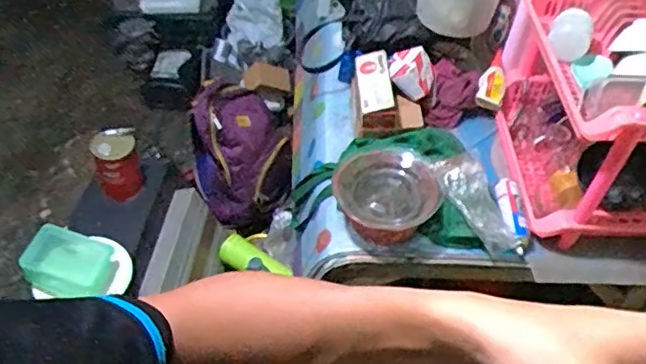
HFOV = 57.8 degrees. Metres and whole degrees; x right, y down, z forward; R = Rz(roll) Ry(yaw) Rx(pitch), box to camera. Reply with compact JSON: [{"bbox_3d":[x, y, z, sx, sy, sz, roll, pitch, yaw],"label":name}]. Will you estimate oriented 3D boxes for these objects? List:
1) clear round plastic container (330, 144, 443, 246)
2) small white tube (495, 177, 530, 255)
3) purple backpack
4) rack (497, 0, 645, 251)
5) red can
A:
[{"bbox_3d":[0.121,0.017,1.146,0.207,0.121,0.181,22,50,14],"label":"clear round plastic container"},{"bbox_3d":[0.377,0.063,1.148,0.045,0.019,0.169,-1,48,-6],"label":"small white tube"},{"bbox_3d":[-0.238,-0.070,1.735,0.271,0.343,0.304,-8,50,-12],"label":"purple backpack"},{"bbox_3d":[0.571,-0.152,1.141,0.335,0.371,0.451,4,48,-2],"label":"rack"},{"bbox_3d":[-0.507,-0.044,1.446,0.106,0.173,0.096,-15,51,-17],"label":"red can"}]

